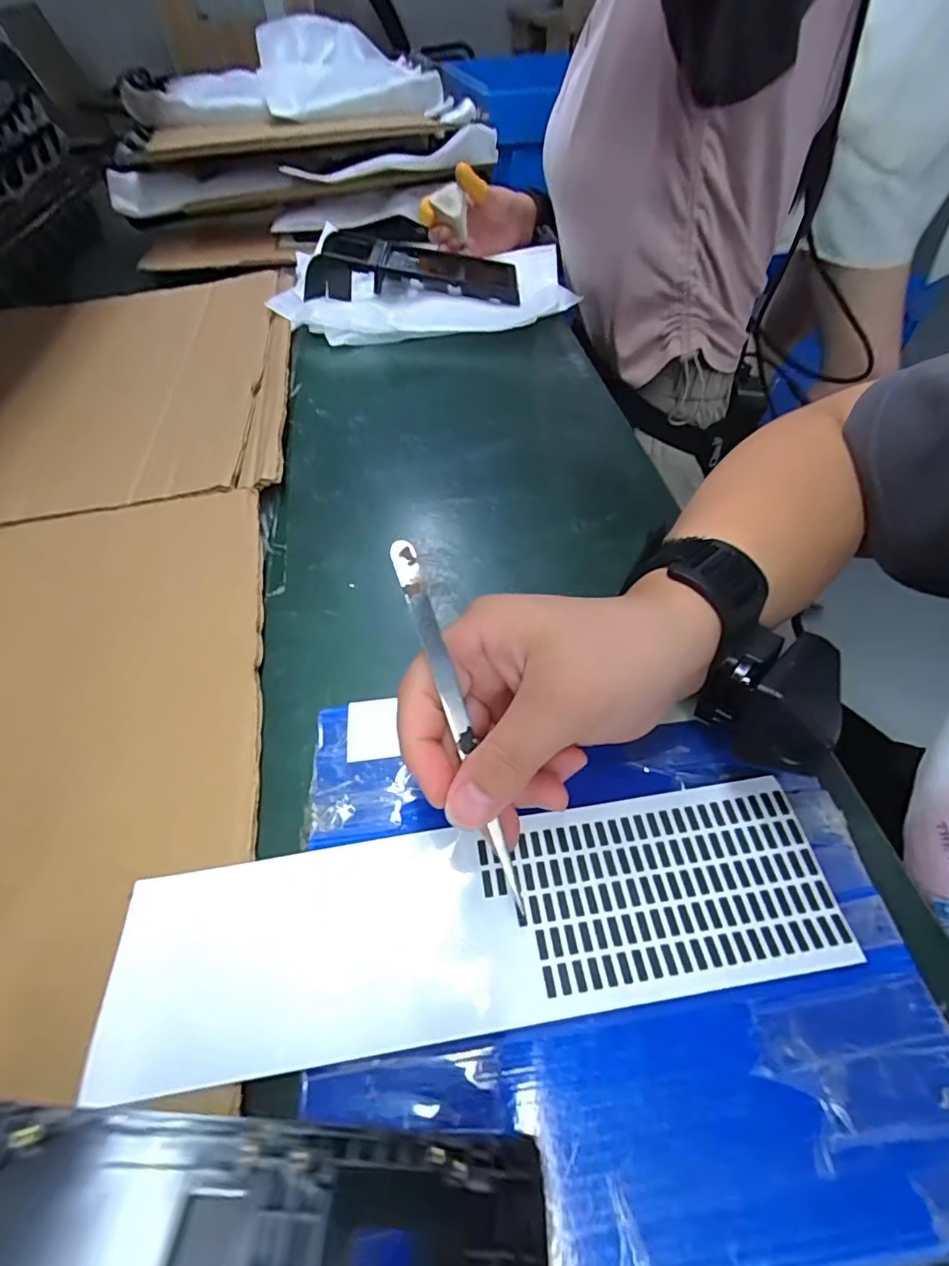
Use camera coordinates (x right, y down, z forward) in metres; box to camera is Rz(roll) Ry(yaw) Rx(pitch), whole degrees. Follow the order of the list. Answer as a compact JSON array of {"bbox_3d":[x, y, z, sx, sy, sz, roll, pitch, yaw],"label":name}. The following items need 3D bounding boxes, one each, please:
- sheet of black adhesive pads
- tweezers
[{"bbox_3d":[0.002,0.099,0.188,0.247,0.007,0.064,-7,52,-3],"label":"sheet of black adhesive pads"},{"bbox_3d":[-0.005,0.033,0.188,0.008,0.010,0.136,-19,96,-14],"label":"tweezers"}]

